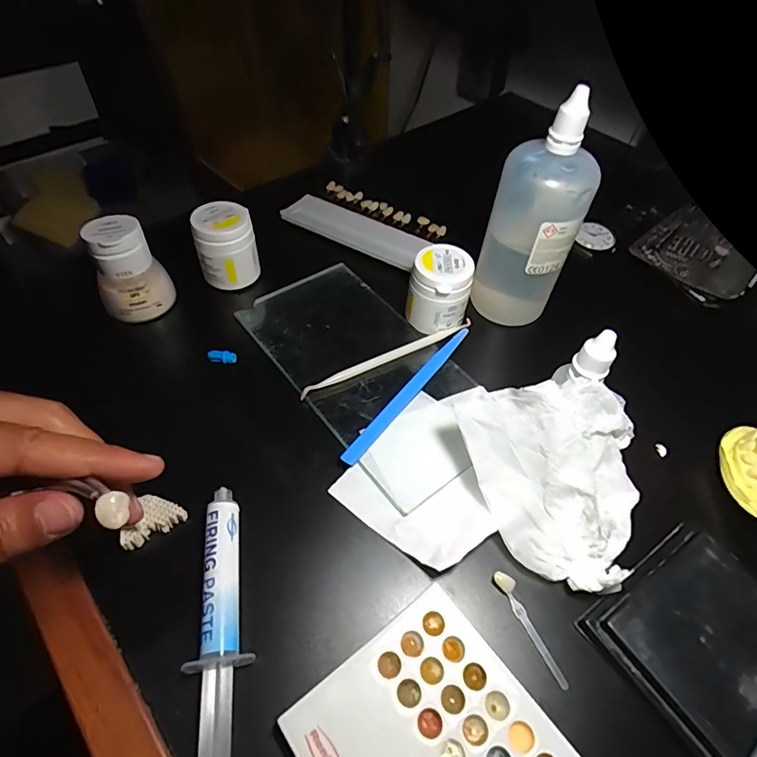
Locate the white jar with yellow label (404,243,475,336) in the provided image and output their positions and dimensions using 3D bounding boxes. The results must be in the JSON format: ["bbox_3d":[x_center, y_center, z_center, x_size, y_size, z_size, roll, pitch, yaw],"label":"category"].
[{"bbox_3d":[0.044,-0.063,0.345,0.042,0.051,0.042,1,52,-2],"label":"white jar with yellow label"}]

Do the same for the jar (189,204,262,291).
[{"bbox_3d":[-0.115,-0.098,0.362,0.043,0.057,0.040,1,52,-2],"label":"jar"}]

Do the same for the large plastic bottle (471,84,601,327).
[{"bbox_3d":[0.104,-0.102,0.322,0.051,0.145,0.055,-13,54,-13],"label":"large plastic bottle"}]

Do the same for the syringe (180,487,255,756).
[{"bbox_3d":[-0.072,0.121,0.218,0.023,0.013,0.146,-6,52,-7],"label":"syringe"}]

